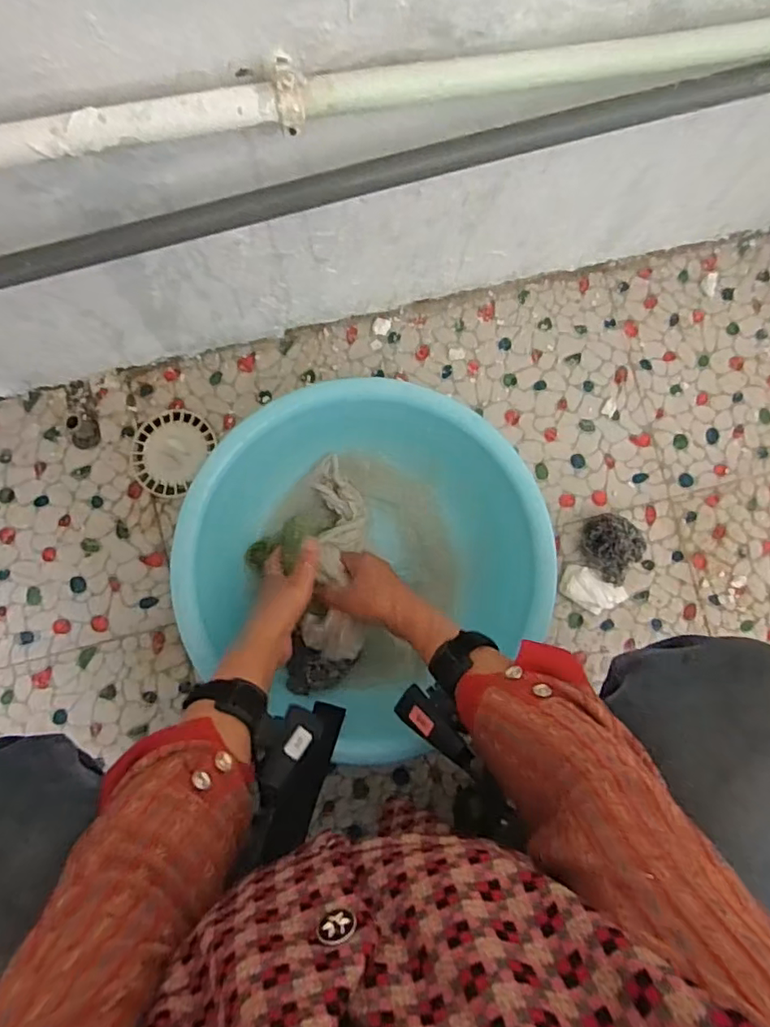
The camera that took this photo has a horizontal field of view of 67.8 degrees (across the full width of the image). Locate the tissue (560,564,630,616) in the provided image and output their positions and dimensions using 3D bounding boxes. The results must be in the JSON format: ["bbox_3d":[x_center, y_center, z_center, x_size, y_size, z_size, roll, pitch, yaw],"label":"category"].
[{"bbox_3d":[0.243,0.093,0.666,0.078,0.017,0.041,25,84,-1],"label":"tissue"}]

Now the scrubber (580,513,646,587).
[{"bbox_3d":[0.261,0.039,0.662,0.065,0.046,0.064,40,84,0],"label":"scrubber"}]

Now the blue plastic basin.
[{"bbox_3d":[-0.021,0.045,0.606,0.343,0.116,0.324,0,85,-4],"label":"blue plastic basin"}]

